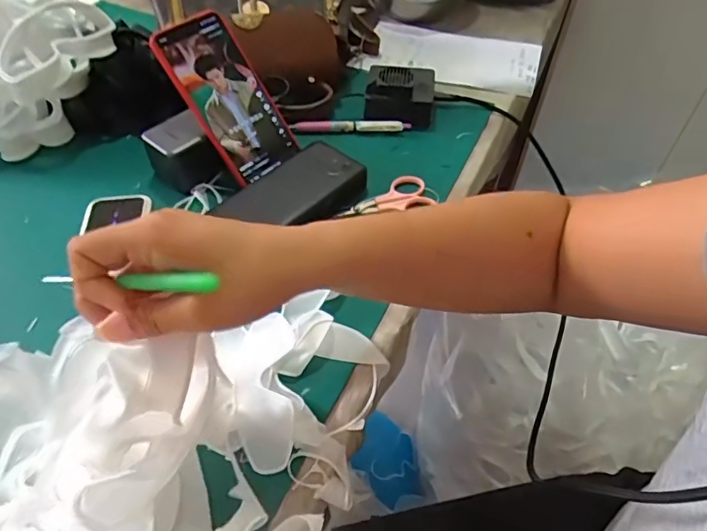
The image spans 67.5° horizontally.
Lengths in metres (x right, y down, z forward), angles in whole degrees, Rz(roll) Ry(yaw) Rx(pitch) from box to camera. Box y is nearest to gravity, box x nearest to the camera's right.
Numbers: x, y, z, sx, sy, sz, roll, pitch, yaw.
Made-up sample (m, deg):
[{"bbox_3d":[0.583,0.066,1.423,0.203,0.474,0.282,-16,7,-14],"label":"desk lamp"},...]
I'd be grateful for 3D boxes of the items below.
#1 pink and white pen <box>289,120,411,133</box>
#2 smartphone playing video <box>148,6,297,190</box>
[{"bbox_3d":[-0.003,-0.152,0.576,0.127,0.011,0.015,2,49,0],"label":"pink and white pen"},{"bbox_3d":[-0.119,-0.161,0.505,0.077,0.152,0.015,-38,17,-28],"label":"smartphone playing video"}]

